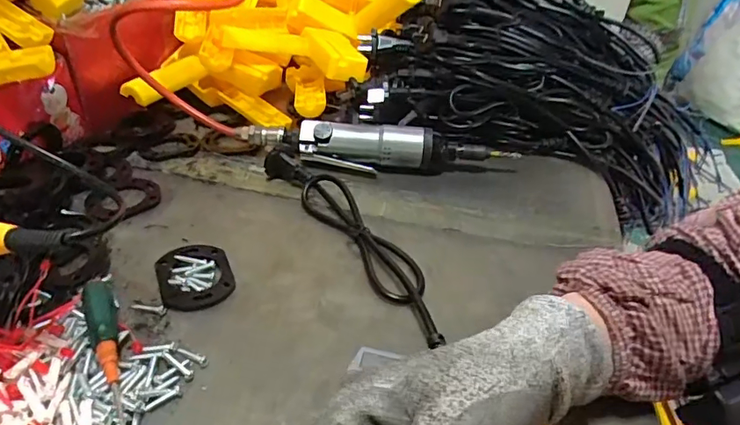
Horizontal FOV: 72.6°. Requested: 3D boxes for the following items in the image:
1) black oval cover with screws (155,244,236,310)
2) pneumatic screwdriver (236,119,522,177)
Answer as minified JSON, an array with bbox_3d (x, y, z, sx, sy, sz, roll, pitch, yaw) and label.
[{"bbox_3d":[-0.123,0.044,0.355,0.048,0.010,0.058,-14,40,-24],"label":"black oval cover with screws"},{"bbox_3d":[0.004,-0.063,0.495,0.258,0.039,0.035,7,36,3],"label":"pneumatic screwdriver"}]

